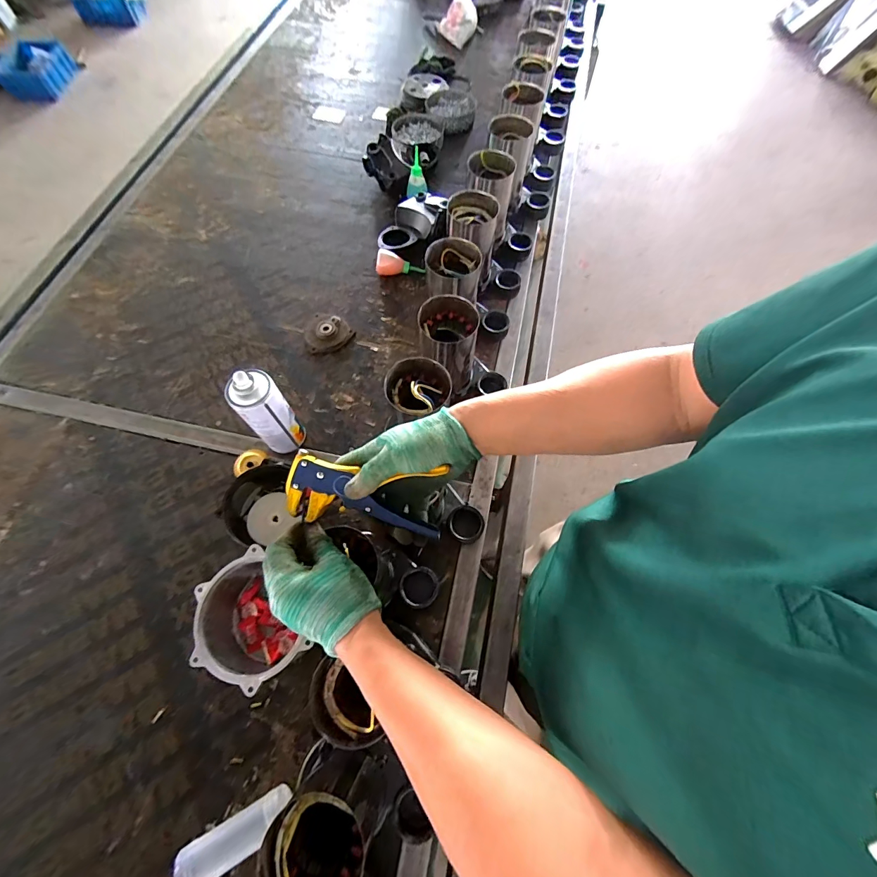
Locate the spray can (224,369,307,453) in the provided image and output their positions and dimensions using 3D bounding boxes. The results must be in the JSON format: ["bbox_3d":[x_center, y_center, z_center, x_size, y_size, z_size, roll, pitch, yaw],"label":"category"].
[{"bbox_3d":[-0.261,-0.037,0.603,0.069,0.180,0.061,-37,72,-15],"label":"spray can"}]

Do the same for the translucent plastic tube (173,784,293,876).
[{"bbox_3d":[-0.238,0.474,0.469,0.132,0.045,0.043,-29,70,-12],"label":"translucent plastic tube"}]

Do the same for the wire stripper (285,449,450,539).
[{"bbox_3d":[-0.078,0.058,0.420,0.164,0.024,0.077,7,97,1],"label":"wire stripper"}]

